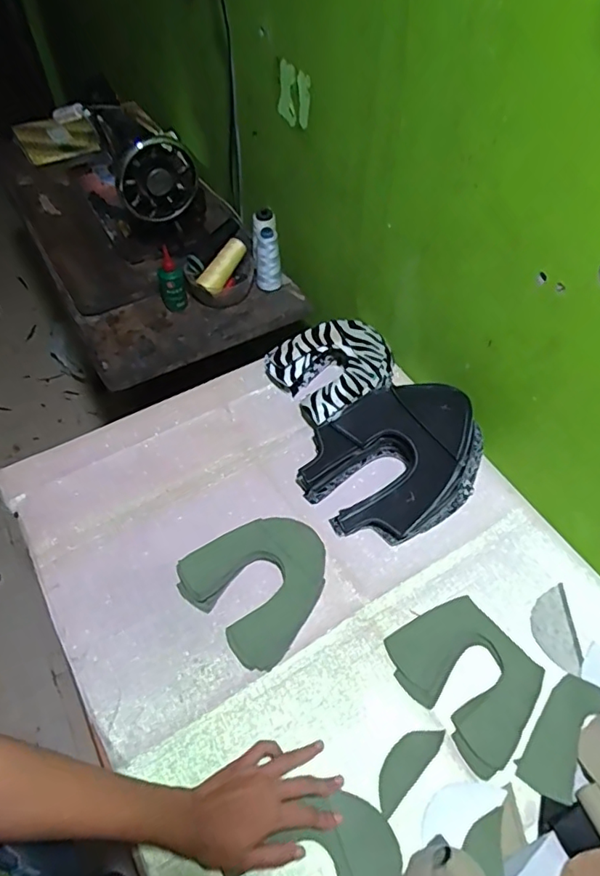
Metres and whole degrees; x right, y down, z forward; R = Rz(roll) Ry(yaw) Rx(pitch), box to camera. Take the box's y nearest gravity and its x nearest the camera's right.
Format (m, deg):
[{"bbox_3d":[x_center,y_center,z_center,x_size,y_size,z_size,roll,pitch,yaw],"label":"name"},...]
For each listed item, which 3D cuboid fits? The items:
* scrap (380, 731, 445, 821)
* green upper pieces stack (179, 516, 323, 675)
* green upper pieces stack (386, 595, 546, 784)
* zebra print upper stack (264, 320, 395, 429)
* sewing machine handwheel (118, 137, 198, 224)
[{"bbox_3d":[0.108,0.334,0.556,0.094,0.010,0.034,-39,63,-24],"label":"scrap"},{"bbox_3d":[-0.046,0.171,0.667,0.160,0.023,0.160,-39,63,-24],"label":"green upper pieces stack"},{"bbox_3d":[0.188,0.262,0.607,0.129,0.005,0.159,-32,61,-21],"label":"green upper pieces stack"},{"bbox_3d":[0.060,-0.111,0.835,0.185,0.070,0.161,-28,59,-18],"label":"zebra print upper stack"},{"bbox_3d":[-0.238,-0.433,0.915,0.123,0.126,0.034,-23,58,-15],"label":"sewing machine handwheel"}]

